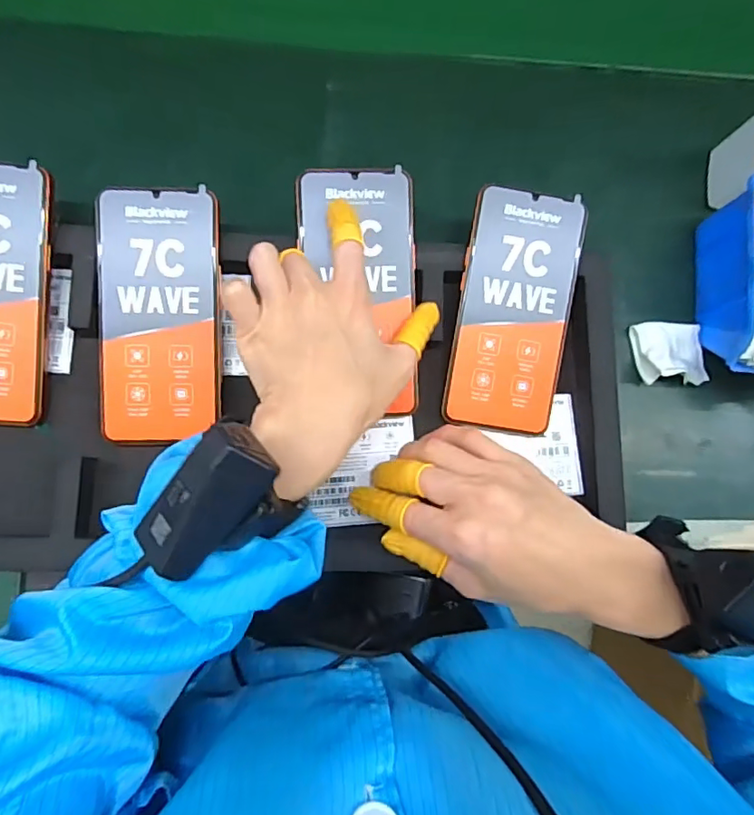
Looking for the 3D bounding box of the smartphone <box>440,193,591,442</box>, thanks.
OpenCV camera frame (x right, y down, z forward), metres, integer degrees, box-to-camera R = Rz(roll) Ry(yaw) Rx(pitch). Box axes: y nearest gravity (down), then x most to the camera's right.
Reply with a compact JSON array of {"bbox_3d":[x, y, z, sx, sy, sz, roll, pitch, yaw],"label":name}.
[{"bbox_3d":[0.094,-0.065,0.365,0.074,0.006,0.158,9,94,-5],"label":"smartphone"}]

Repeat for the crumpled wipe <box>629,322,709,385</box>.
[{"bbox_3d":[0.223,-0.042,0.400,0.056,0.031,0.047,0,80,-6],"label":"crumpled wipe"}]

